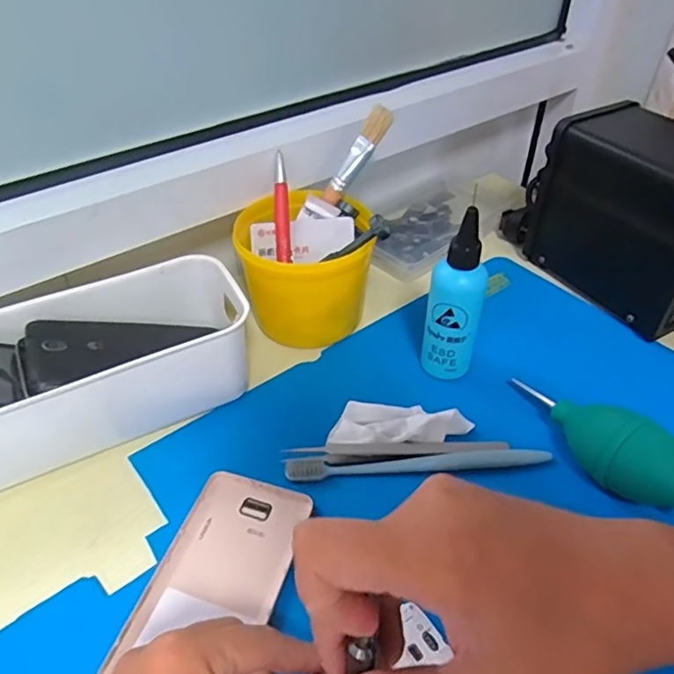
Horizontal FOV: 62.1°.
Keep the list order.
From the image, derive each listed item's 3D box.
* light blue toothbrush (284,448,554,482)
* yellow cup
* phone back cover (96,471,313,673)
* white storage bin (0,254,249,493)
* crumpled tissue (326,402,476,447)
[{"bbox_3d":[0.055,0.084,0.374,0.174,0.008,0.015,-3,43,-3],"label":"light blue toothbrush"},{"bbox_3d":[-0.025,-0.053,0.463,0.109,0.092,0.099,-9,43,-9],"label":"yellow cup"},{"bbox_3d":[-0.069,0.139,0.317,0.071,0.010,0.136,12,44,13],"label":"phone back cover"},{"bbox_3d":[-0.183,0.024,0.392,0.260,0.084,0.100,-20,46,-20],"label":"white storage bin"},{"bbox_3d":[0.043,0.060,0.397,0.100,0.015,0.036,-4,43,-4],"label":"crumpled tissue"}]

